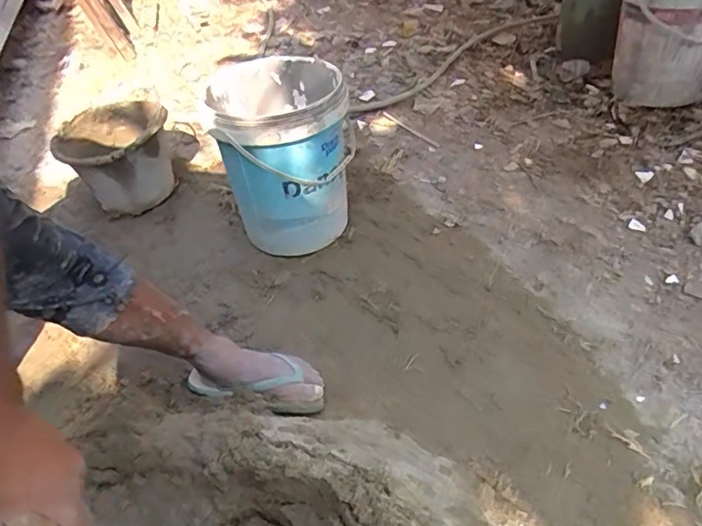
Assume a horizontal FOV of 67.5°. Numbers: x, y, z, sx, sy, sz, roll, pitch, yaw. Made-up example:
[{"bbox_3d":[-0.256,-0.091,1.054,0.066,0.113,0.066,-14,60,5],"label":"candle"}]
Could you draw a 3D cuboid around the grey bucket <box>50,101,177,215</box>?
[{"bbox_3d":[-0.646,-0.280,1.492,0.278,0.215,0.344,-10,43,-6],"label":"grey bucket"}]

